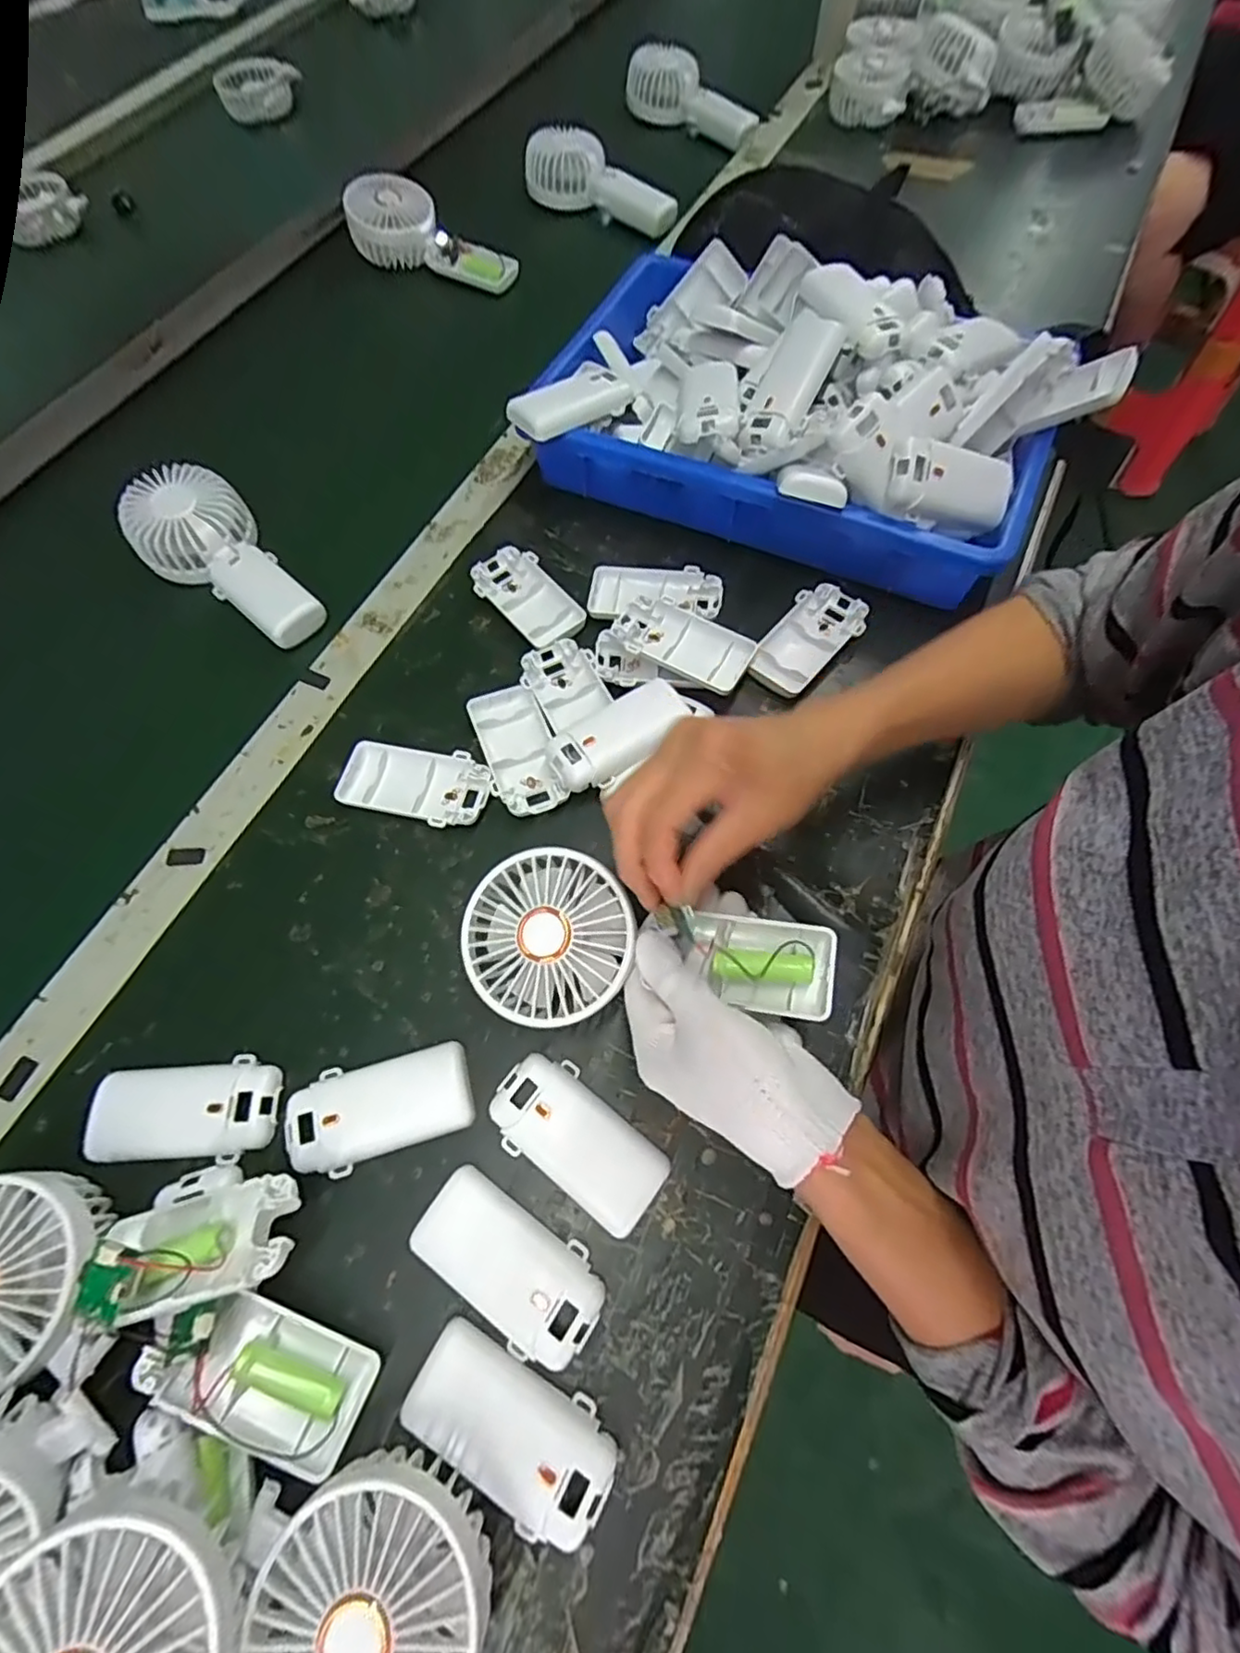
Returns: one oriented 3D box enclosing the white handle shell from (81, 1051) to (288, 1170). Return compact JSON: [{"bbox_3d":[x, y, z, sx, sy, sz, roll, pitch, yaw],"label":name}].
[{"bbox_3d":[-0.232,0.149,0.342,0.101,0.013,0.050,0,66,3],"label":"white handle shell"}]

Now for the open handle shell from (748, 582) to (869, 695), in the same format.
[{"bbox_3d":[0.133,-0.133,0.452,0.047,0.011,0.093,38,73,18],"label":"open handle shell"}]

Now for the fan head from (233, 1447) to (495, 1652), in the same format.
[{"bbox_3d":[-0.093,0.300,0.251,0.081,0.047,0.083,-1,66,3],"label":"fan head"}]

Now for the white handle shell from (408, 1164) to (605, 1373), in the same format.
[{"bbox_3d":[-0.054,0.210,0.309,0.093,0.011,0.047,28,70,15],"label":"white handle shell"}]

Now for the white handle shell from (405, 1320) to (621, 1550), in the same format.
[{"bbox_3d":[-0.048,0.267,0.287,0.092,0.014,0.045,26,70,14],"label":"white handle shell"}]

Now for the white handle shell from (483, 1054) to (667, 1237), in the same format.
[{"bbox_3d":[-0.022,0.160,0.331,0.093,0.017,0.047,34,72,17],"label":"white handle shell"}]

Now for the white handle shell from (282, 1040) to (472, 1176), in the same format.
[{"bbox_3d":[-0.126,0.147,0.338,0.092,0.014,0.047,-15,66,-4],"label":"white handle shell"}]

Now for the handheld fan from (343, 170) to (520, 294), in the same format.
[{"bbox_3d":[-0.196,-0.619,0.685,0.193,0.043,0.067,25,69,0],"label":"handheld fan"}]

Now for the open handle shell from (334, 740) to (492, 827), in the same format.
[{"bbox_3d":[-0.130,-0.027,0.414,0.096,0.013,0.048,14,67,9],"label":"open handle shell"}]

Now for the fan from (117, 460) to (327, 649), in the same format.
[{"bbox_3d":[-0.307,-0.200,0.500,0.085,0.069,0.174,-37,69,-13],"label":"fan"}]

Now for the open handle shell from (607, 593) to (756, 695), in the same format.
[{"bbox_3d":[0.041,-0.122,0.440,0.095,0.021,0.047,28,70,15],"label":"open handle shell"}]

